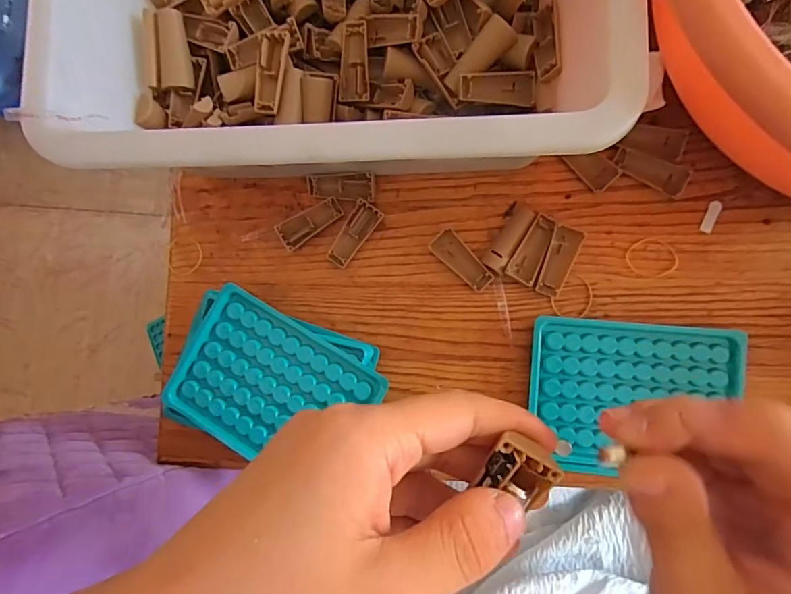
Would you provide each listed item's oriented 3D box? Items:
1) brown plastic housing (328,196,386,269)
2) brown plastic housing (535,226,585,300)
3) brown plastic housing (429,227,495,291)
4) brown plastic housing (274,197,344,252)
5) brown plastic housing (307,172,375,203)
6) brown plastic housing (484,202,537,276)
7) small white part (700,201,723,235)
[{"bbox_3d":[-0.030,-0.045,0.359,0.021,0.004,0.050,33,92,-11],"label":"brown plastic housing"},{"bbox_3d":[0.114,-0.024,0.341,0.018,0.011,0.047,21,87,7],"label":"brown plastic housing"},{"bbox_3d":[0.048,-0.026,0.351,0.049,0.010,0.020,43,90,7],"label":"brown plastic housing"},{"bbox_3d":[-0.063,-0.055,0.363,0.049,0.004,0.020,-33,106,-1],"label":"brown plastic housing"},{"bbox_3d":[-0.040,-0.081,0.359,0.049,0.009,0.018,5,85,6],"label":"brown plastic housing"},{"bbox_3d":[0.080,-0.042,0.346,0.019,0.006,0.053,29,88,7],"label":"brown plastic housing"},{"bbox_3d":[0.218,-0.055,0.339,0.008,0.004,0.024,23,88,7],"label":"small white part"}]

